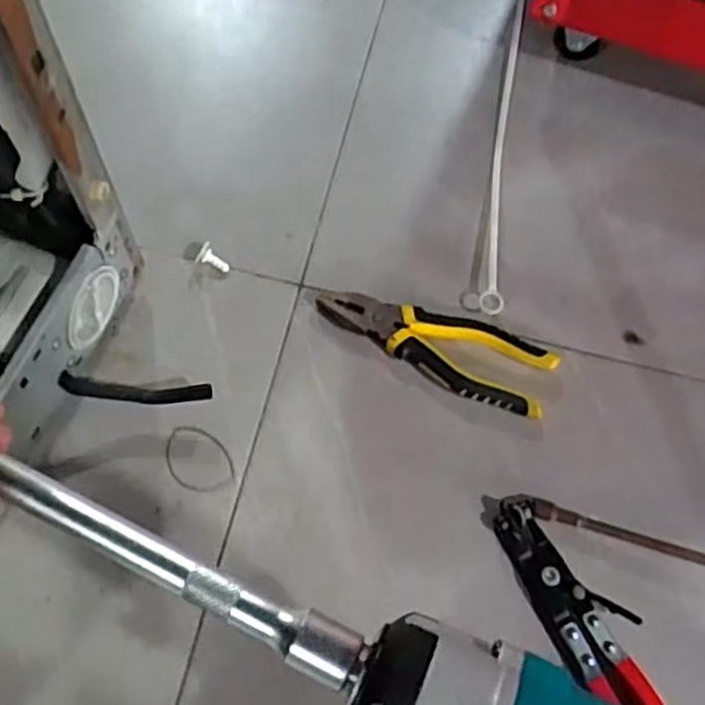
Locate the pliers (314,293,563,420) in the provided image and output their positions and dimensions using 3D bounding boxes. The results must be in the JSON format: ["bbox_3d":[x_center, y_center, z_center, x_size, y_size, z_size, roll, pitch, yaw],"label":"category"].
[{"bbox_3d":[0.064,-0.009,0.589,0.185,0.018,0.060,24,71,6],"label":"pliers"}]

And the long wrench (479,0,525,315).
[{"bbox_3d":[0.135,-0.190,0.647,0.016,0.024,0.331,9,70,1],"label":"long wrench"}]

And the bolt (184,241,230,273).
[{"bbox_3d":[-0.117,-0.079,0.607,0.039,0.015,0.018,20,70,4],"label":"bolt"}]

